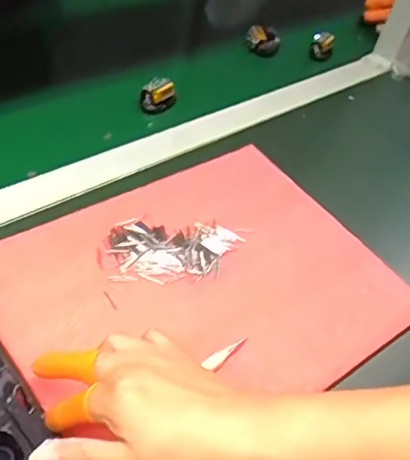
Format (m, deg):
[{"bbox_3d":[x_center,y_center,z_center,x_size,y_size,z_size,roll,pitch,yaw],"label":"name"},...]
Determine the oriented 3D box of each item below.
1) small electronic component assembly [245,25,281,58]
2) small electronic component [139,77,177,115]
[{"bbox_3d":[0.087,-0.285,0.849,0.049,0.039,0.040,9,51,4],"label":"small electronic component assembly"},{"bbox_3d":[-0.058,-0.165,0.698,0.030,0.035,0.044,29,55,18],"label":"small electronic component"}]

